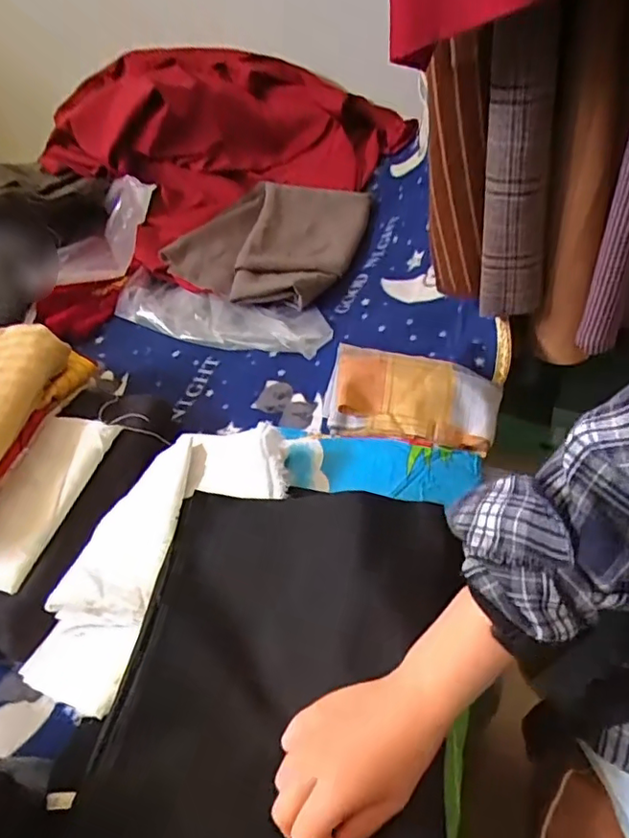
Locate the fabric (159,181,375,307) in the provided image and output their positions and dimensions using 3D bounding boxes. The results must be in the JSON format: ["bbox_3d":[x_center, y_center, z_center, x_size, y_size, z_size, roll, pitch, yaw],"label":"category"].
[{"bbox_3d":[-0.070,-0.282,0.879,0.254,0.066,0.287,12,47,18],"label":"fabric"}]

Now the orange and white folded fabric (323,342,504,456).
[{"bbox_3d":[0.103,-0.026,0.621,0.186,0.044,0.103,7,46,13],"label":"orange and white folded fabric"}]

